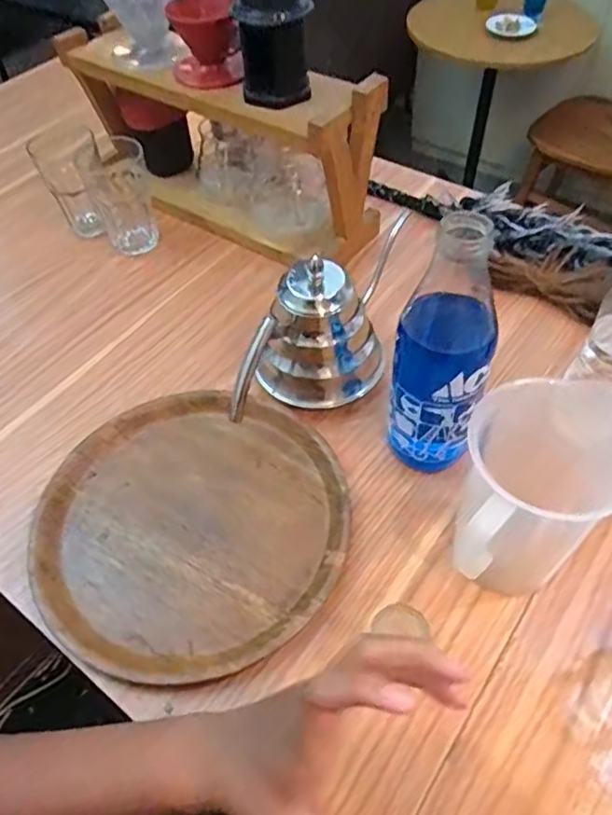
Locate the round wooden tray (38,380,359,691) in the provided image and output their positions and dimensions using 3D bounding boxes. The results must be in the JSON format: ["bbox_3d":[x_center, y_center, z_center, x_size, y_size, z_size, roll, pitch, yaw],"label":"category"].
[{"bbox_3d":[-0.108,0.106,0.575,0.283,0.022,0.286,-2,51,3],"label":"round wooden tray"}]

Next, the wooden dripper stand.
[{"bbox_3d":[-0.114,-0.353,0.796,0.434,0.222,0.143,24,57,22],"label":"wooden dripper stand"}]

